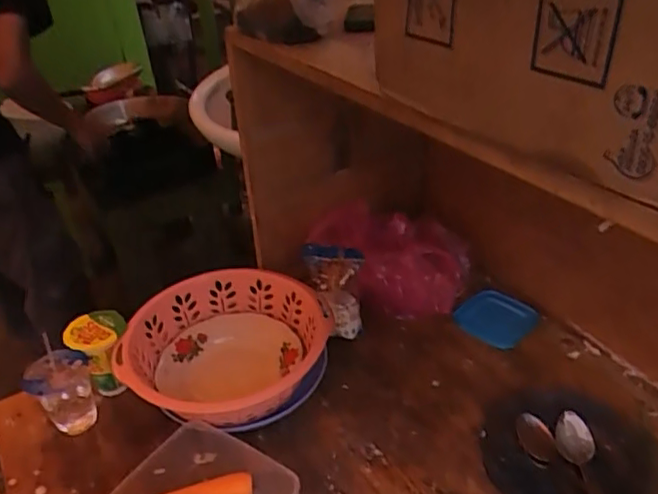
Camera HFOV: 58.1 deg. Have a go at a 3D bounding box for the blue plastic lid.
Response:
[{"bbox_3d":[0.232,0.098,0.836,0.098,0.022,0.083,24,43,35],"label":"blue plastic lid"}]

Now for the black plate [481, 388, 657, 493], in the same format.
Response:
[{"bbox_3d":[0.262,0.223,0.635,0.184,0.030,0.180,-3,34,2],"label":"black plate"}]

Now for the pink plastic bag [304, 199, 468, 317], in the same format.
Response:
[{"bbox_3d":[0.096,0.021,0.880,0.212,0.123,0.180,10,36,19],"label":"pink plastic bag"}]

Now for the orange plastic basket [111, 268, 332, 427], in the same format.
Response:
[{"bbox_3d":[-0.124,0.137,0.744,0.236,0.098,0.222,-3,34,2],"label":"orange plastic basket"}]

